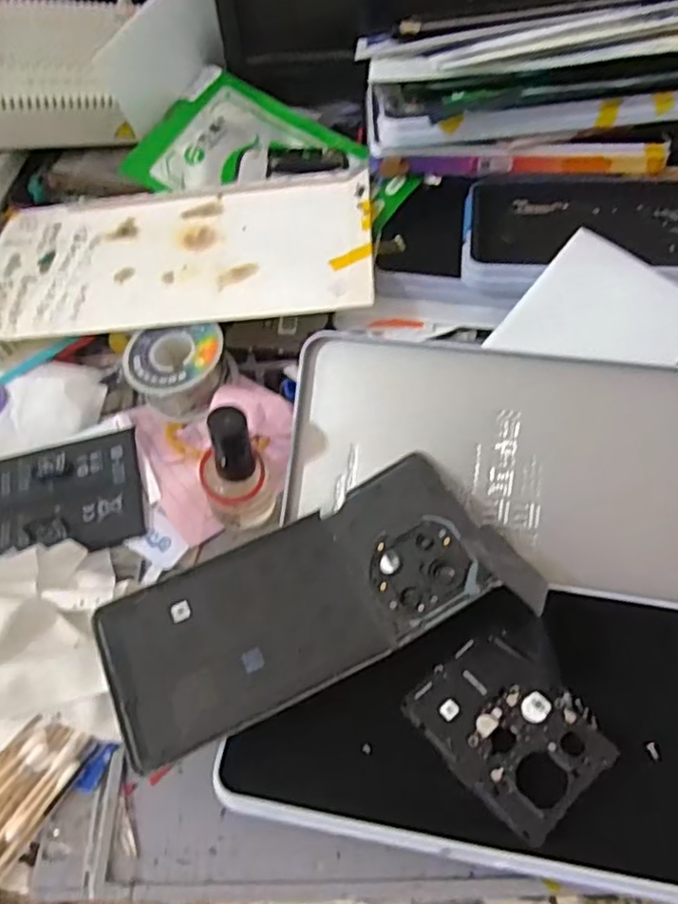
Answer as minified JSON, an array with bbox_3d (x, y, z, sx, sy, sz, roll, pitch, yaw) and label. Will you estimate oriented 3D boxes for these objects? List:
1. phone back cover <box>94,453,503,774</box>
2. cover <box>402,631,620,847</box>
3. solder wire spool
[{"bbox_3d":[-0.018,0.060,0.268,0.155,0.012,0.070,-25,56,-10],"label":"phone back cover"},{"bbox_3d":[0.063,0.101,0.243,0.052,0.009,0.062,-36,59,-21],"label":"cover"},{"bbox_3d":[-0.086,-0.043,0.355,0.054,0.027,0.043,-4,54,1],"label":"solder wire spool"}]

